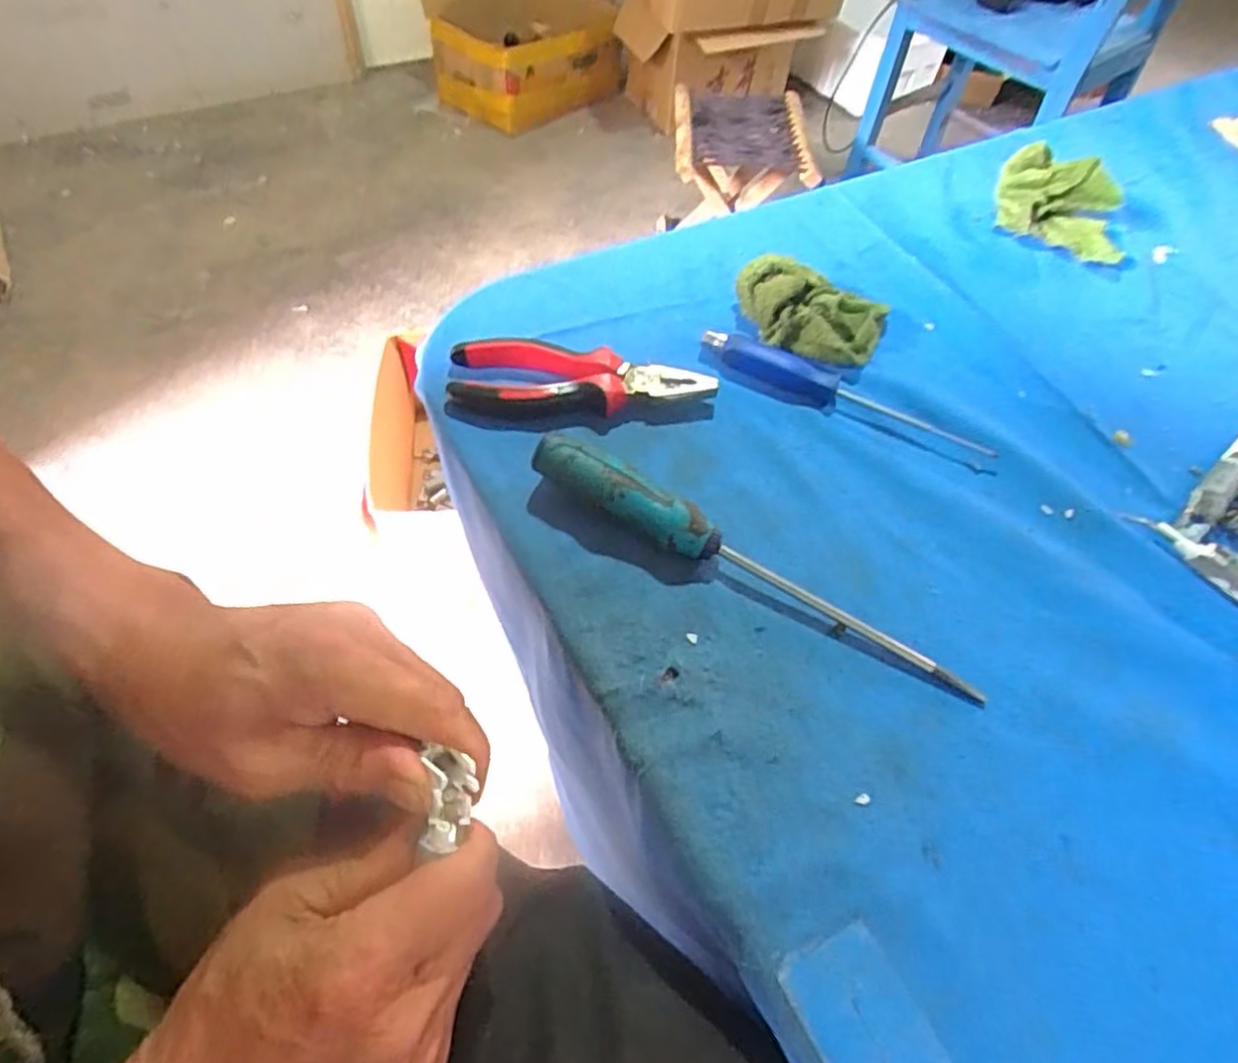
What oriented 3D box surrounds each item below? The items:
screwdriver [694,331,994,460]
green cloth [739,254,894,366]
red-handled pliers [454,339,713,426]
[{"bbox_3d":[0.140,-0.087,0.436,0.189,0.017,0.022,24,57,13],"label":"screwdriver"},{"bbox_3d":[0.129,-0.151,0.466,0.101,0.037,0.064,20,56,10],"label":"green cloth"},{"bbox_3d":[-0.024,-0.088,0.423,0.157,0.021,0.054,8,55,2],"label":"red-handled pliers"}]

